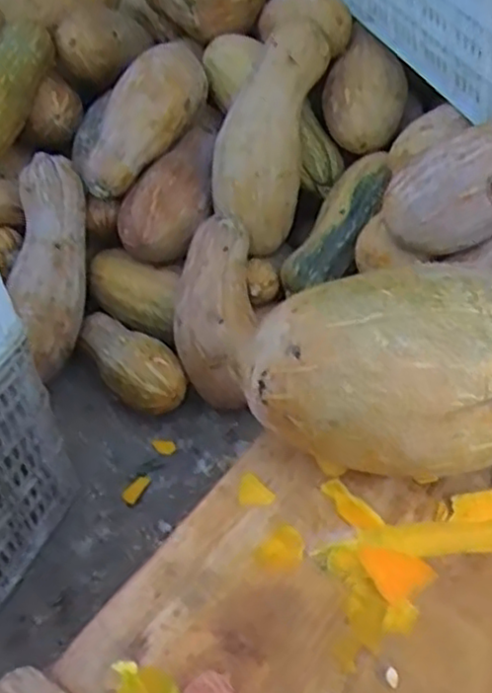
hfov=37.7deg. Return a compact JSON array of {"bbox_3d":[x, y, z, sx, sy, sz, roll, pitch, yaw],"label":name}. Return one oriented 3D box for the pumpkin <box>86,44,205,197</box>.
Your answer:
[{"bbox_3d":[-0.167,-0.389,1.209,0.106,0.124,0.319,18,65,24],"label":"pumpkin"}]

